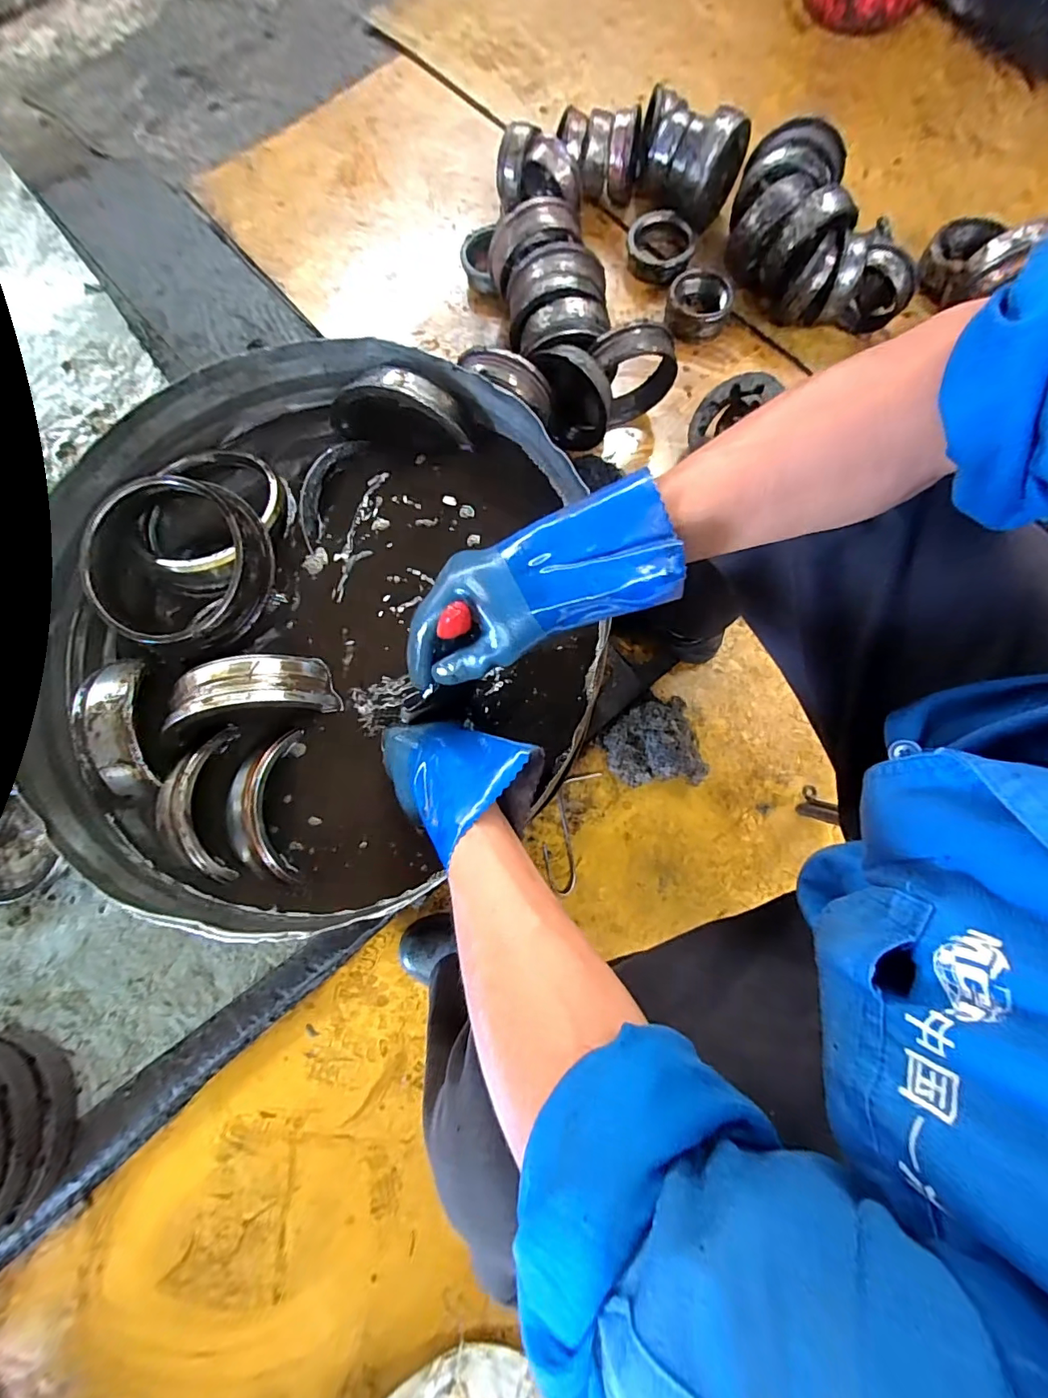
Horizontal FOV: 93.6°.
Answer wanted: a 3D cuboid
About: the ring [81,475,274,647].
[{"bbox_3d":[-0.341,-0.137,0.491,0.158,0.041,0.163,0,89,-14],"label":"ring"}]

